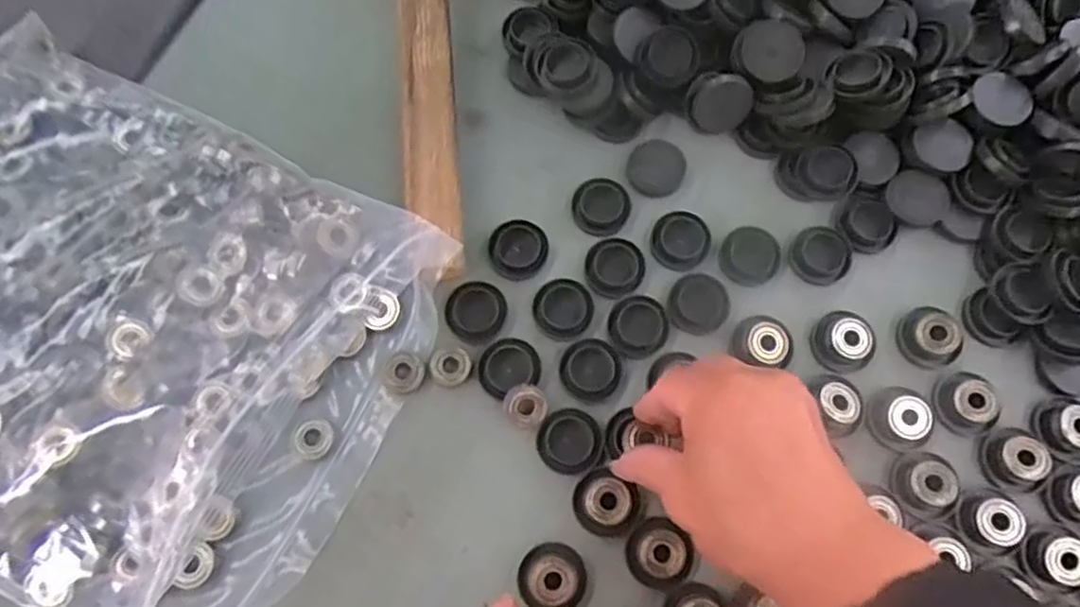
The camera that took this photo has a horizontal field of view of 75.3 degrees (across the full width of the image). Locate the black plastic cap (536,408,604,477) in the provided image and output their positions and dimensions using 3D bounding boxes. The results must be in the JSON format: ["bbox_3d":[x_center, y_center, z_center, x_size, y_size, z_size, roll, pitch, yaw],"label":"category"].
[{"bbox_3d":[0.015,0.068,0.347,0.032,0.004,0.031,0,73,-1],"label":"black plastic cap"}]

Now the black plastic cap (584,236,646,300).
[{"bbox_3d":[0.040,-0.019,0.377,0.031,0.004,0.034,0,73,-1],"label":"black plastic cap"}]

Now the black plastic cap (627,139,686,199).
[{"bbox_3d":[0.065,-0.075,0.390,0.031,0.005,0.033,0,73,-1],"label":"black plastic cap"}]

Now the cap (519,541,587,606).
[{"bbox_3d":[0.006,0.129,0.328,0.031,0.011,0.031,0,73,-1],"label":"cap"}]

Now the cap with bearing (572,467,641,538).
[{"bbox_3d":[0.032,0.096,0.336,0.031,0.010,0.028,31,75,8],"label":"cap with bearing"}]

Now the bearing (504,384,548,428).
[{"bbox_3d":[-0.007,0.051,0.351,0.021,0.004,0.021,0,73,-1],"label":"bearing"}]

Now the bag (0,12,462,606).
[{"bbox_3d":[-0.208,0.013,0.332,0.273,0.054,0.236,26,74,7],"label":"bag"}]

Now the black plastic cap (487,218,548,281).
[{"bbox_3d":[-0.012,-0.029,0.379,0.032,0.004,0.032,0,73,-1],"label":"black plastic cap"}]

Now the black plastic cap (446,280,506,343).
[{"bbox_3d":[-0.033,0.004,0.367,0.030,0.006,0.031,0,73,-1],"label":"black plastic cap"}]

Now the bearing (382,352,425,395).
[{"bbox_3d":[-0.070,0.036,0.359,0.021,0.006,0.021,0,73,-1],"label":"bearing"}]

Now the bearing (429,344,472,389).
[{"bbox_3d":[-0.046,0.032,0.359,0.021,0.004,0.021,0,73,-1],"label":"bearing"}]

